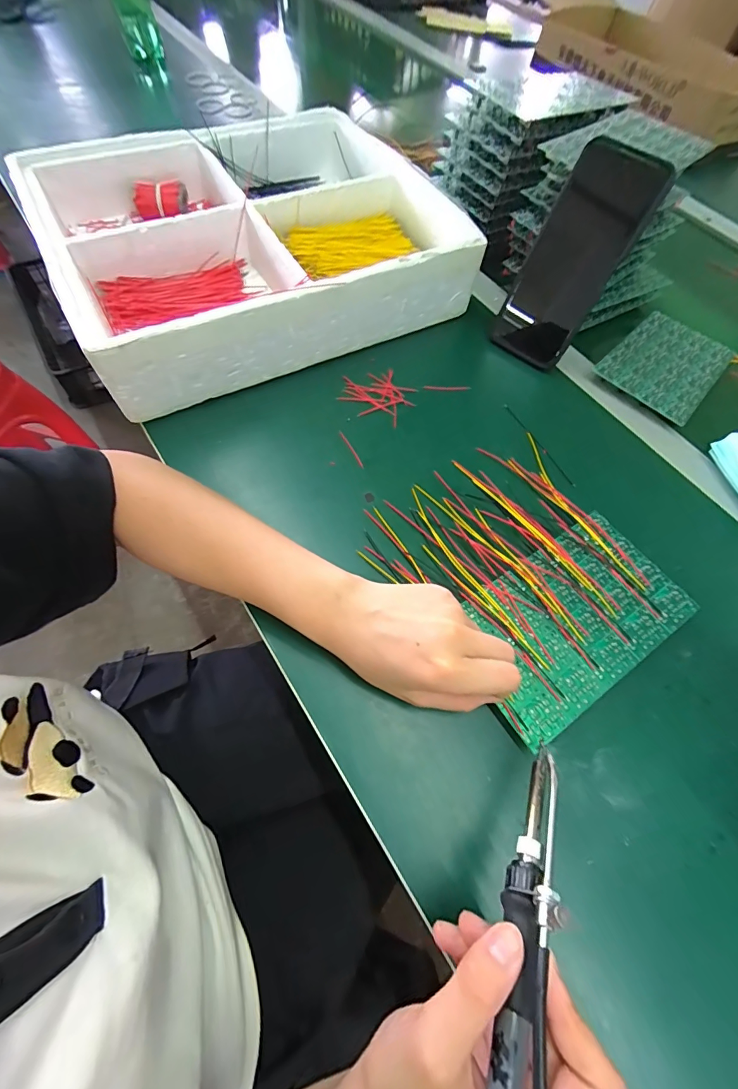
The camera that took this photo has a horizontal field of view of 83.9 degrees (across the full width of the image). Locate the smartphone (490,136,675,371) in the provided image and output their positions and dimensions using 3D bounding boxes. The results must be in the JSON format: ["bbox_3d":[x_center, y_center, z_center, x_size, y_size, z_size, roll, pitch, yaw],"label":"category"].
[{"bbox_3d":[0.185,-0.257,0.382,0.078,0.166,0.015,41,49,15],"label":"smartphone"}]

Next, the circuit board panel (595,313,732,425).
[{"bbox_3d":[0.319,-0.195,0.440,0.099,0.004,0.162,41,64,16],"label":"circuit board panel"}]

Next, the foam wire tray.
[{"bbox_3d":[-0.121,-0.323,0.432,0.364,0.079,0.314,-25,68,-16],"label":"foam wire tray"}]

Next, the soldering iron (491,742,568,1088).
[{"bbox_3d":[0.064,0.189,0.167,0.021,0.038,0.211,24,48,8],"label":"soldering iron"}]

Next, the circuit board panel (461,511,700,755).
[{"bbox_3d":[0.148,0.052,0.301,0.169,0.004,0.100,-30,70,-16],"label":"circuit board panel"}]

